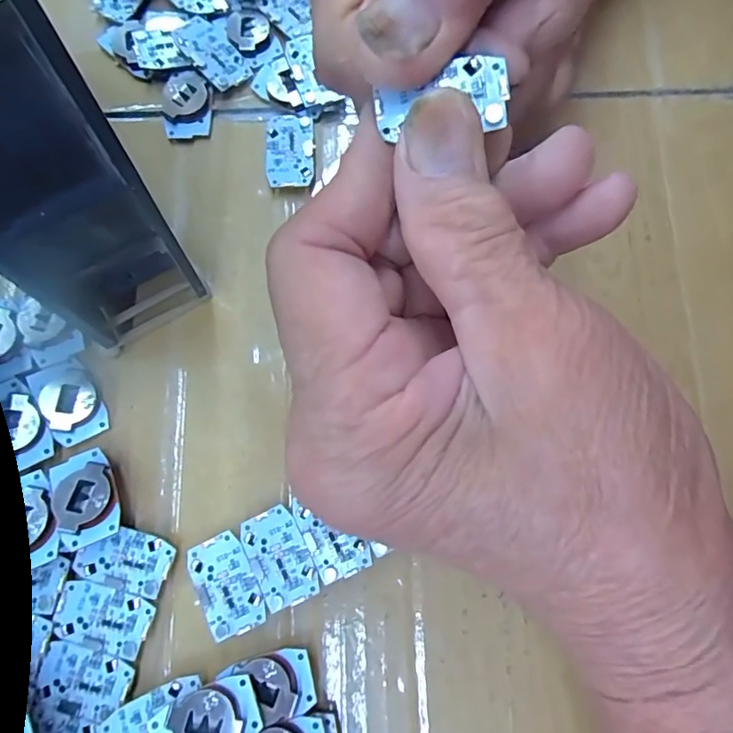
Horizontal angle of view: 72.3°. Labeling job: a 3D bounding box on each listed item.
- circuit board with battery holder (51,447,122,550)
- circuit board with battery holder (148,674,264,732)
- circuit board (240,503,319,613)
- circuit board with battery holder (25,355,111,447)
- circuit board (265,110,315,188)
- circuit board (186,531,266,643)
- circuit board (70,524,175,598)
[{"bbox_3d":[-0.088,0.041,0.159,0.018,0.011,0.028,-20,79,-5],"label":"circuit board with battery holder"},{"bbox_3d":[-0.046,0.101,0.142,0.029,0.007,0.017,-21,79,-5],"label":"circuit board with battery holder"},{"bbox_3d":[-0.028,0.060,0.158,0.018,0.004,0.029,-26,79,-7],"label":"circuit board"},{"bbox_3d":[-0.101,0.011,0.171,0.017,0.004,0.029,-28,83,-24],"label":"circuit board with battery holder"},{"bbox_3d":[-0.029,-0.082,0.192,0.018,0.006,0.031,-4,78,-2],"label":"circuit board"},{"bbox_3d":[-0.044,0.068,0.156,0.018,0.004,0.029,-24,79,-6],"label":"circuit board"},{"bbox_3d":[-0.077,0.061,0.159,0.030,0.004,0.017,15,78,2],"label":"circuit board"}]

